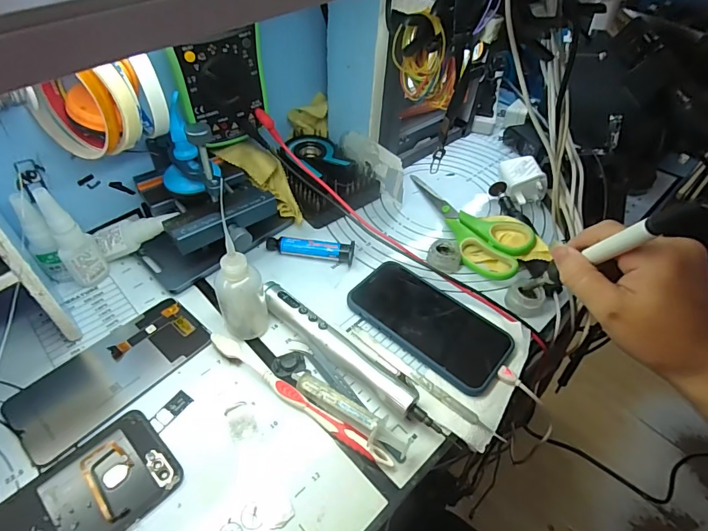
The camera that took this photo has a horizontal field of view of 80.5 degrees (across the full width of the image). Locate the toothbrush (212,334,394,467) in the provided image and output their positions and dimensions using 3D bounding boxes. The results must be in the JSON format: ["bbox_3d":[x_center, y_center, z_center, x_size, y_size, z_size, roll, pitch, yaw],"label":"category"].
[{"bbox_3d":[-0.047,0.105,0.334,0.174,0.014,0.013,28,52,22],"label":"toothbrush"}]

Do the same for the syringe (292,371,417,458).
[{"bbox_3d":[-0.003,0.111,0.323,0.104,0.023,0.027,26,51,20],"label":"syringe"}]

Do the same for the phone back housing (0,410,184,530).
[{"bbox_3d":[-0.195,0.166,0.272,0.073,0.004,0.149,36,55,27],"label":"phone back housing"}]

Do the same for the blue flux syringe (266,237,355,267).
[{"bbox_3d":[-0.046,-0.017,0.444,0.092,0.021,0.018,6,47,4],"label":"blue flux syringe"}]

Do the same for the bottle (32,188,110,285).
[{"bbox_3d":[-0.254,-0.022,0.378,0.030,0.102,0.024,-29,54,-26],"label":"bottle"}]

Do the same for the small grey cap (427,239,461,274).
[{"bbox_3d":[0.098,-0.010,0.448,0.035,0.017,0.032,17,48,14],"label":"small grey cap"}]

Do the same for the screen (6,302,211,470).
[{"bbox_3d":[-0.200,0.087,0.350,0.069,0.005,0.147,34,54,26],"label":"screen"}]

